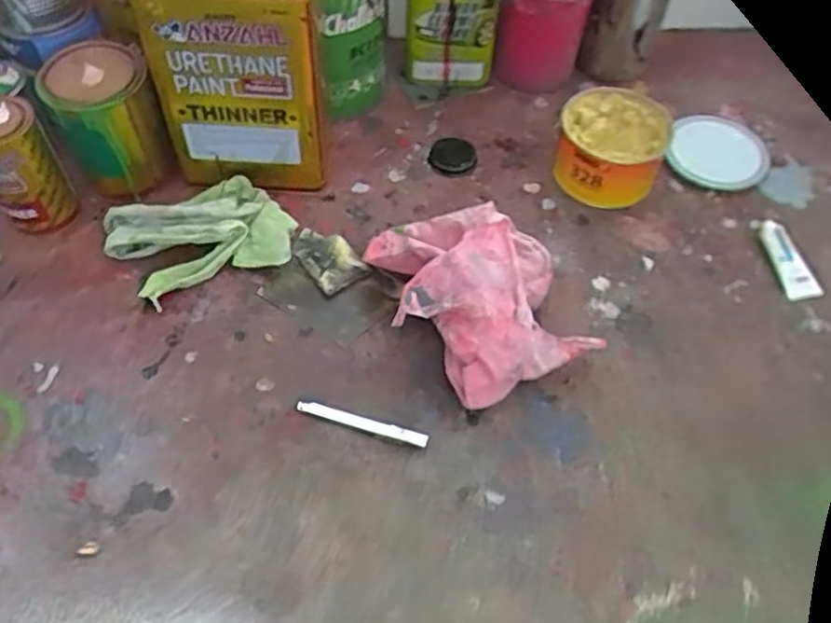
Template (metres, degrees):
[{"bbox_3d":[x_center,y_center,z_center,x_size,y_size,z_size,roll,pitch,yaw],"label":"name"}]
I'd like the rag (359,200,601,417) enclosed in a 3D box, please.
[{"bbox_3d":[0.070,-0.023,0.688,0.193,0.085,0.226,-13,58,-14],"label":"rag"}]

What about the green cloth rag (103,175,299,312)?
[{"bbox_3d":[-0.223,-0.078,0.727,0.187,0.041,0.117,-16,58,-16],"label":"green cloth rag"}]

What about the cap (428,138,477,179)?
[{"bbox_3d":[0.045,-0.187,0.845,0.055,0.012,0.067,4,55,-2],"label":"cap"}]

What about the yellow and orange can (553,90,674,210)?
[{"bbox_3d":[0.229,-0.190,0.826,0.123,0.069,0.121,2,55,-4],"label":"yellow and orange can"}]

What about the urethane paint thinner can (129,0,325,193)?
[{"bbox_3d":[-0.183,-0.249,0.729,0.172,0.242,0.120,4,55,-2],"label":"urethane paint thinner can"}]

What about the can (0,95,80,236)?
[{"bbox_3d":[-0.404,-0.140,0.725,0.070,0.134,0.083,-33,64,-24],"label":"can"}]

